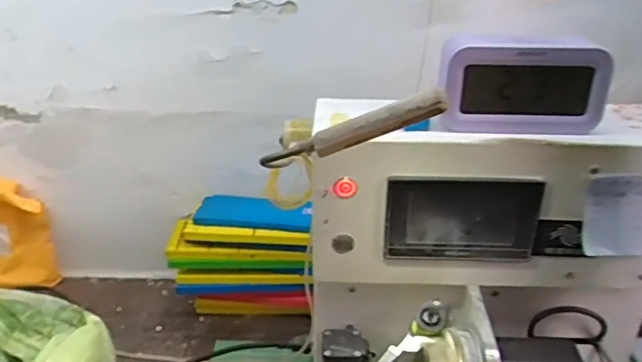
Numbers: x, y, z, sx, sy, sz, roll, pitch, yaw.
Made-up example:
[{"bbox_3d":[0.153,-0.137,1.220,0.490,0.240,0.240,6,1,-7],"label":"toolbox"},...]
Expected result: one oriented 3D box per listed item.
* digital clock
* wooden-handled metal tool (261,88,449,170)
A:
[{"bbox_3d":[0.176,-0.083,0.514,0.144,0.078,0.032,4,28,5],"label":"digital clock"},{"bbox_3d":[0.017,-0.033,0.416,0.142,0.018,0.025,-19,21,22],"label":"wooden-handled metal tool"}]

